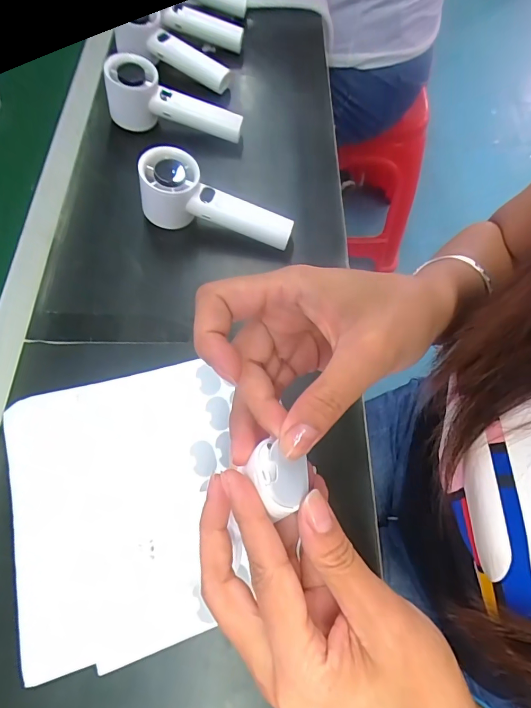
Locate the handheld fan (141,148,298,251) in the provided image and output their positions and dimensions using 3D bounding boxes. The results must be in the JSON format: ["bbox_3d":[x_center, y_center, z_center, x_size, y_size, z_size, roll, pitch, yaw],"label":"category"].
[{"bbox_3d":[-0.047,-0.153,0.399,0.151,0.067,0.048,10,65,5],"label":"handheld fan"}]

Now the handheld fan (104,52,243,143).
[{"bbox_3d":[-0.102,-0.291,0.455,0.151,0.056,0.046,8,65,2],"label":"handheld fan"}]

